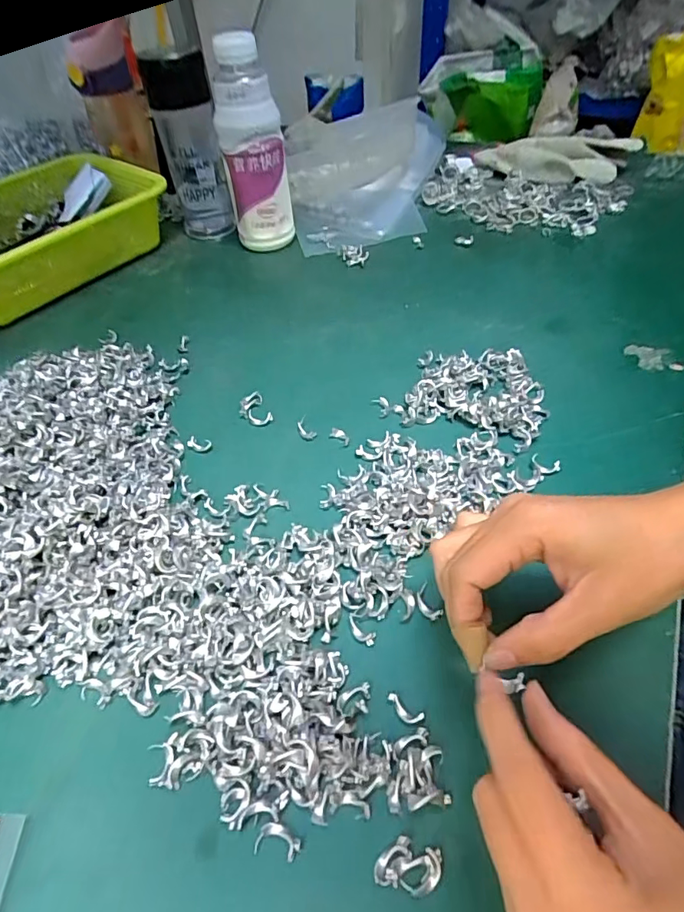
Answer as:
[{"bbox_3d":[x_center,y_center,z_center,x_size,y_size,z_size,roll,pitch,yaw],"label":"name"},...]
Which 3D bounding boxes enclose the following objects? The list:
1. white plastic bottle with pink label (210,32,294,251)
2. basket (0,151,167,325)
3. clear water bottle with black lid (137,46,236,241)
[{"bbox_3d":[-0.094,-0.322,0.544,0.067,0.204,0.062,-9,48,-4],"label":"white plastic bottle with pink label"},{"bbox_3d":[-0.331,-0.239,0.560,0.256,0.083,0.159,-36,55,-26],"label":"basket"},{"bbox_3d":[-0.164,-0.334,0.566,0.063,0.188,0.076,-16,49,-10],"label":"clear water bottle with black lid"}]

